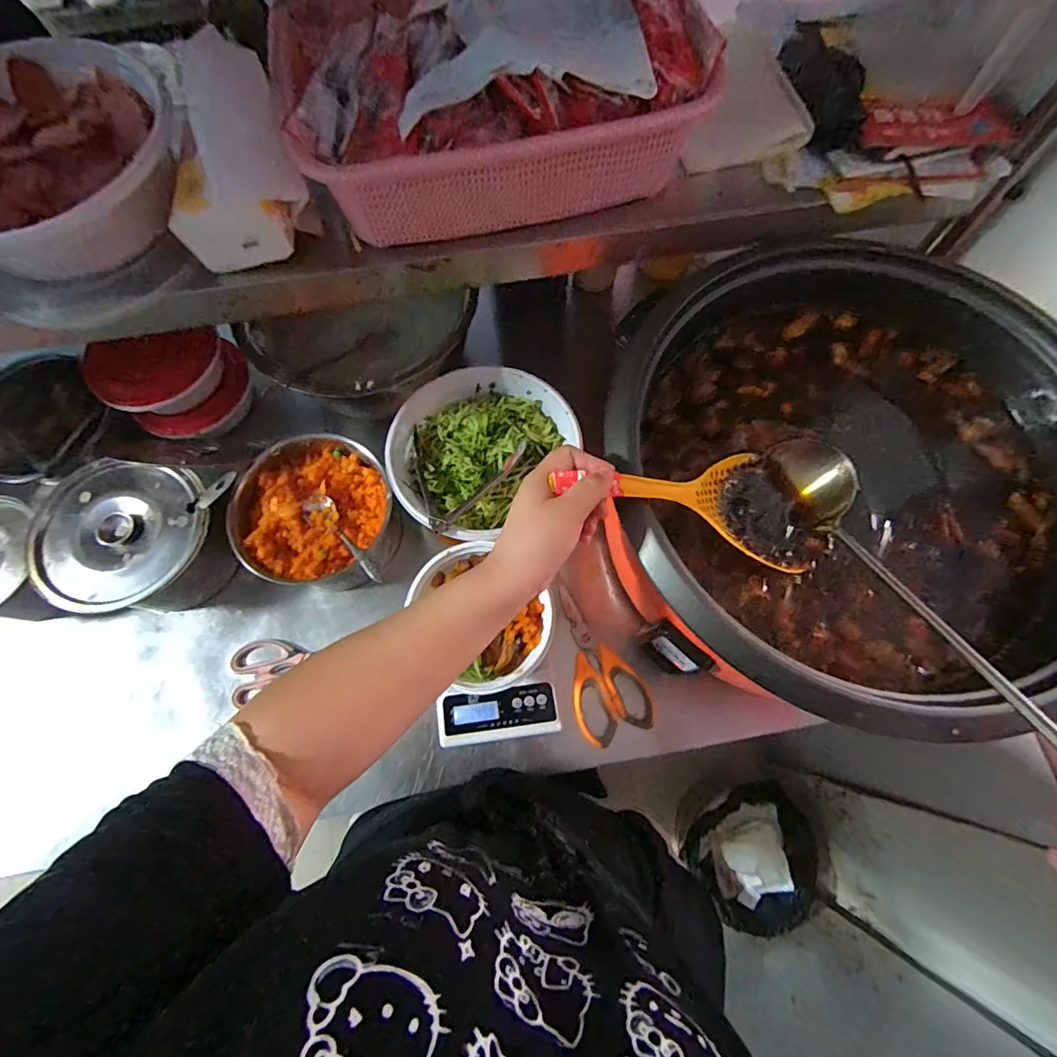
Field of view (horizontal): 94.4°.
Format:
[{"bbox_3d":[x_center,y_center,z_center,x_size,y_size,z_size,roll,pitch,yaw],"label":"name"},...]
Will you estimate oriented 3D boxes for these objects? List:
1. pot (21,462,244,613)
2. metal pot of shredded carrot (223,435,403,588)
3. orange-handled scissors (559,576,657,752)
[{"bbox_3d":[-0.480,0.020,0.620,0.207,0.107,0.183,12,72,3],"label":"pot"},{"bbox_3d":[-0.259,-0.013,0.640,0.194,0.116,0.186,0,72,-1],"label":"metal pot of shredded carrot"},{"bbox_3d":[0.081,0.164,0.624,0.092,0.010,0.200,-22,74,-8],"label":"orange-handled scissors"}]

